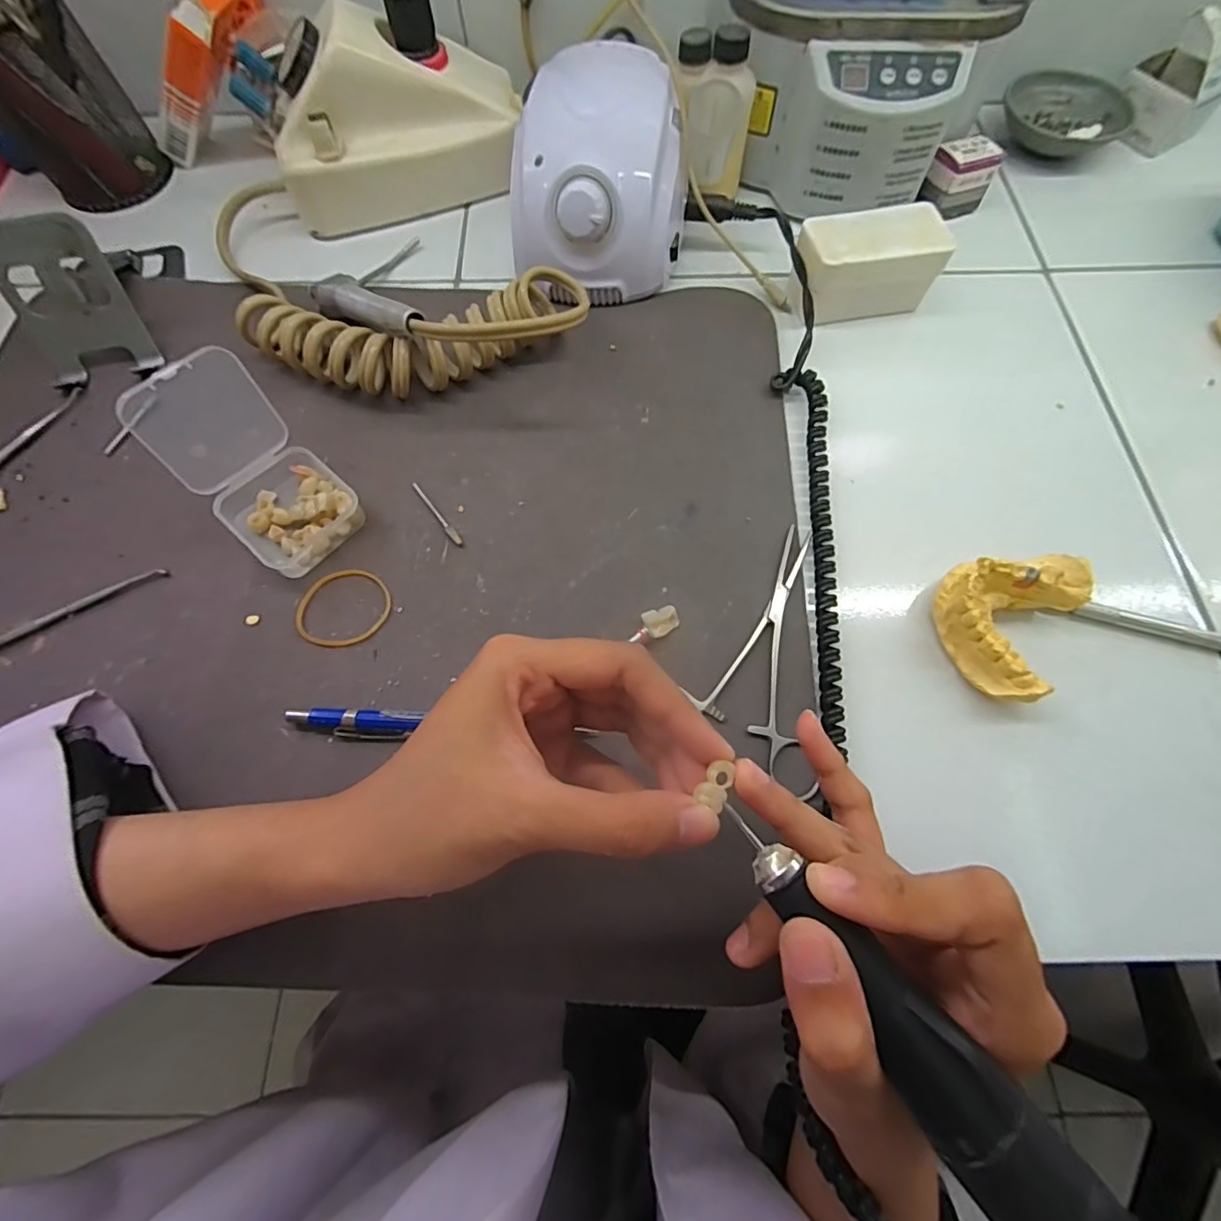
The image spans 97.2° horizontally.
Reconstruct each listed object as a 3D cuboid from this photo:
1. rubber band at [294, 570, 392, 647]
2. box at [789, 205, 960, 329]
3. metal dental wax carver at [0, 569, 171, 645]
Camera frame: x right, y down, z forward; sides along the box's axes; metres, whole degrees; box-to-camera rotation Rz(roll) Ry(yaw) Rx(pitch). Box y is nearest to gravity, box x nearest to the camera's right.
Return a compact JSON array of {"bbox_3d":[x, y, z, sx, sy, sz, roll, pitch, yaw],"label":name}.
[{"bbox_3d":[-0.134,-0.001,0.270,0.044,0.004,0.042,0,69,0],"label":"rubber band"},{"bbox_3d":[0.155,-0.214,0.333,0.087,0.039,0.047,-7,69,-2],"label":"box"},{"bbox_3d":[-0.292,0.011,0.263,0.144,0.006,0.010,-29,72,-10],"label":"metal dental wax carver"}]

